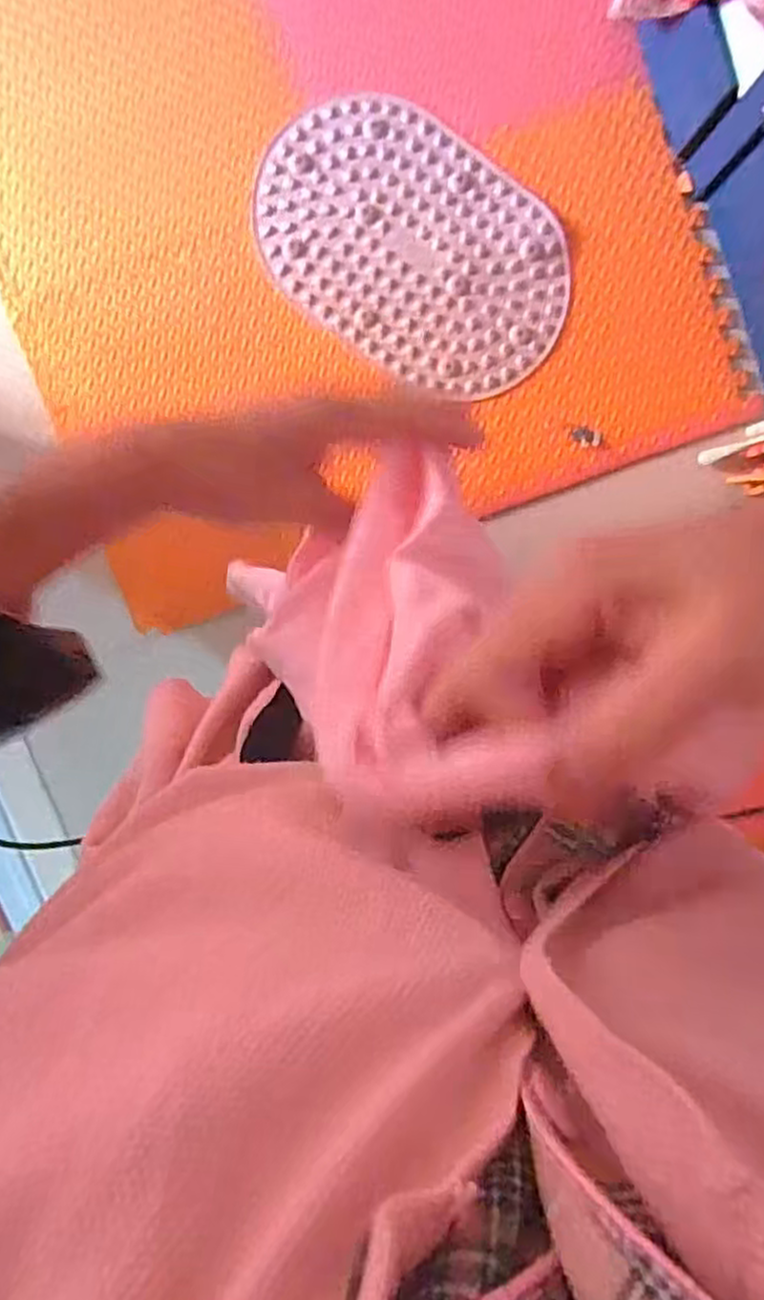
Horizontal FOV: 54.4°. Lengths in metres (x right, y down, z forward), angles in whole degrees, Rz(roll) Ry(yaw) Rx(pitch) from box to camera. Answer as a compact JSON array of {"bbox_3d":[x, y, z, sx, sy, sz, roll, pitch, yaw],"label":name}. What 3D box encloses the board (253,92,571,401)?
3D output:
[{"bbox_3d":[0.054,-0.695,1.291,0.561,0.022,0.371,37,95,-6],"label":"board"}]

